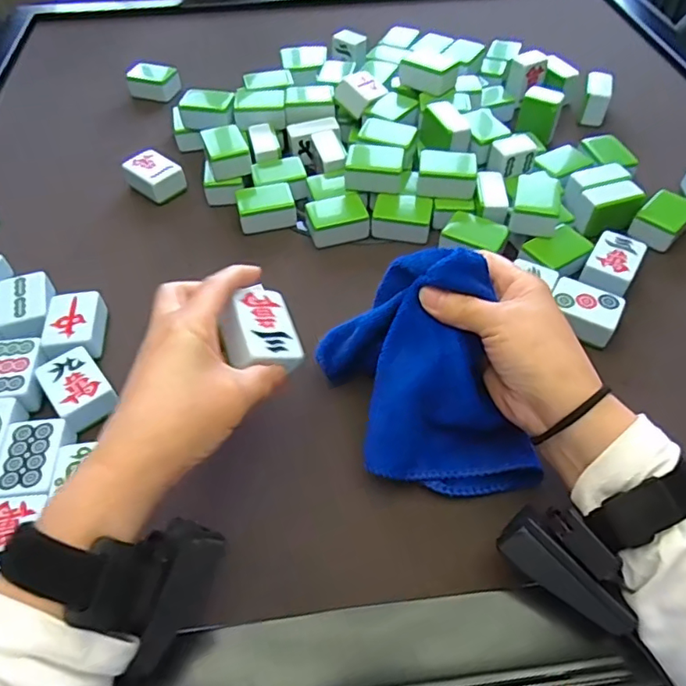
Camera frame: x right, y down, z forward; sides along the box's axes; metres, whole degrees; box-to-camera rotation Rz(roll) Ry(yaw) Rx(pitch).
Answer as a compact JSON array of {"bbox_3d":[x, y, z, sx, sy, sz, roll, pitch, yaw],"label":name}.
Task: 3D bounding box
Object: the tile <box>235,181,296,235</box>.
[{"bbox_3d":[-0.072,-0.125,0.515,0.052,0.028,0.037,-11,53,-9],"label":"tile"}]

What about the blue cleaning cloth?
[{"bbox_3d":[0.053,0.019,0.345,0.097,0.101,0.138,-17,54,-13],"label":"blue cleaning cloth"}]

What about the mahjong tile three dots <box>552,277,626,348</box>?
[{"bbox_3d":[0.189,-0.026,0.427,0.049,0.019,0.042,20,55,15],"label":"mahjong tile three dots"}]

